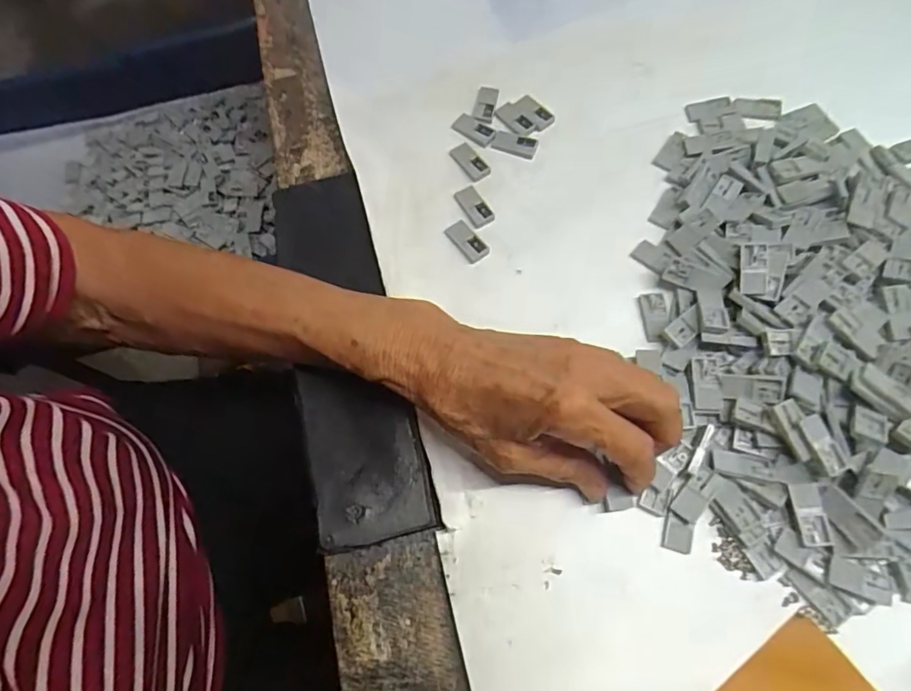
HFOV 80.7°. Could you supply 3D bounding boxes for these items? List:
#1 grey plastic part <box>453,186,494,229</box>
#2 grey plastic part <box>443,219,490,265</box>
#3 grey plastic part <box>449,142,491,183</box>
[{"bbox_3d":[0.011,-0.086,0.331,0.014,0.006,0.030,-27,70,-7],"label":"grey plastic part"},{"bbox_3d":[0.007,-0.063,0.322,0.013,0.006,0.029,-37,72,-11],"label":"grey plastic part"},{"bbox_3d":[0.010,-0.119,0.346,0.016,0.004,0.031,-34,71,-10],"label":"grey plastic part"}]

